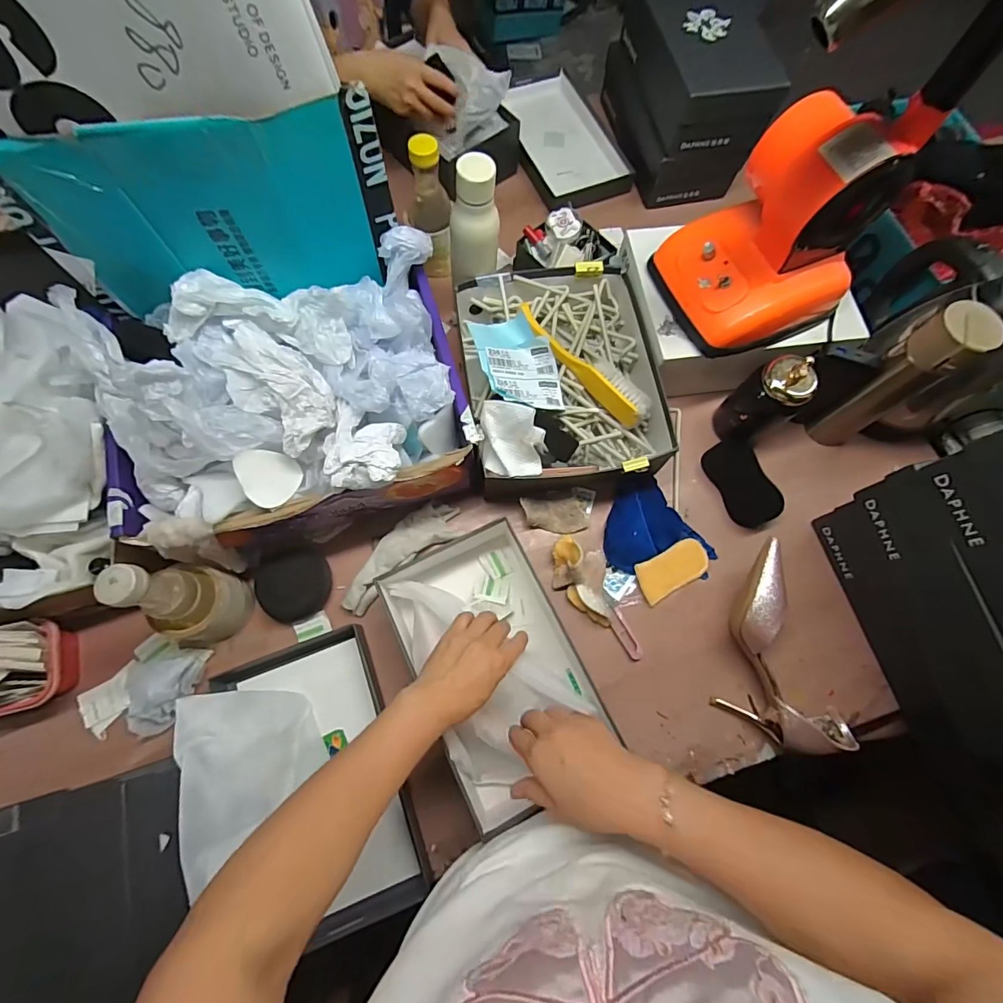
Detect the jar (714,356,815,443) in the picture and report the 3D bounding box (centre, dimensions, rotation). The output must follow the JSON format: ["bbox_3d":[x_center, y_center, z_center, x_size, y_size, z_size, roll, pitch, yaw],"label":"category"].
[{"bbox_3d":[0.349,-0.130,0.635,0.065,0.145,0.075,-37,78,-12],"label":"jar"}]

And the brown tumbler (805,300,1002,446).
[{"bbox_3d":[0.504,-0.152,0.612,0.059,0.245,0.070,-27,76,-9],"label":"brown tumbler"}]

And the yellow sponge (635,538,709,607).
[{"bbox_3d":[0.234,0.091,0.635,0.102,0.011,0.052,-26,76,-9],"label":"yellow sponge"}]

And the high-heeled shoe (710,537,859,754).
[{"bbox_3d":[0.320,0.176,0.563,0.126,0.079,0.245,-12,88,-5],"label":"high-heeled shoe"}]

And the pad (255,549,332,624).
[{"bbox_3d":[-0.269,0.109,0.605,0.086,0.022,0.088,1,73,-2],"label":"pad"}]

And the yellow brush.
[{"bbox_3d":[0.112,-0.192,0.650,0.227,0.044,0.047,41,76,10],"label":"yellow brush"}]

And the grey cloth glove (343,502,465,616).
[{"bbox_3d":[-0.136,0.070,0.626,0.187,0.024,0.066,-42,79,-13],"label":"grey cloth glove"}]

